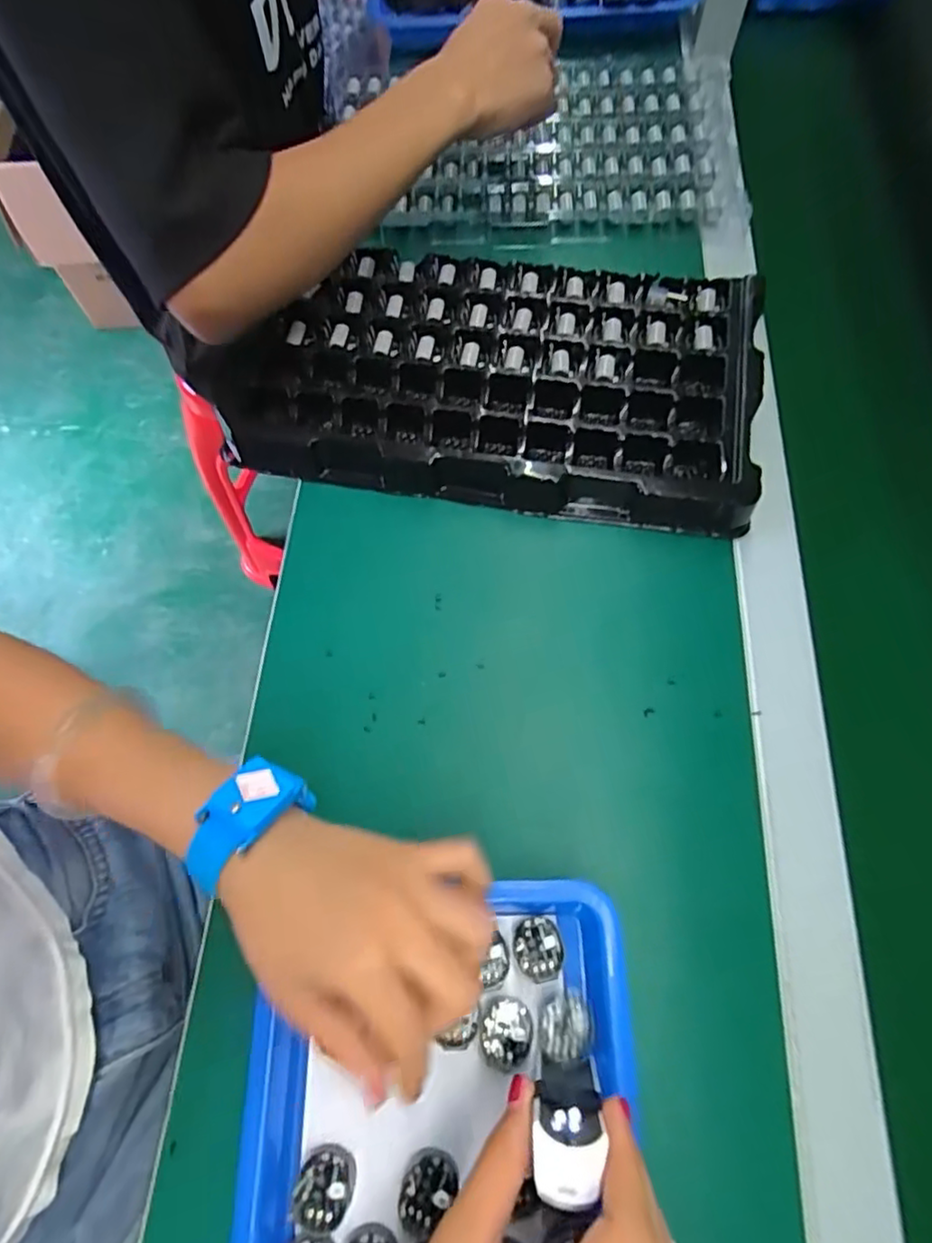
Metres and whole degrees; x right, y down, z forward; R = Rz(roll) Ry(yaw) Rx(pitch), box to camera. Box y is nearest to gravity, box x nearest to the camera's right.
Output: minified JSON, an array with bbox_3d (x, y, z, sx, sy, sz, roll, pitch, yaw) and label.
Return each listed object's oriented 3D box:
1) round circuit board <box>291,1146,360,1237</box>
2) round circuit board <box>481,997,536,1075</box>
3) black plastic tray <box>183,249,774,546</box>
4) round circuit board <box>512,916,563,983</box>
[{"bbox_3d":[-0.063,0.254,0.273,0.026,0.010,0.030,12,68,6],"label":"round circuit board"},{"bbox_3d":[0.020,0.198,0.295,0.025,0.004,0.029,-6,68,-1],"label":"round circuit board"},{"bbox_3d":[0.019,-0.184,0.445,0.366,0.033,0.206,10,68,5],"label":"black plastic tray"},{"bbox_3d":[0.036,0.164,0.310,0.024,0.007,0.028,-13,68,-4],"label":"round circuit board"}]

